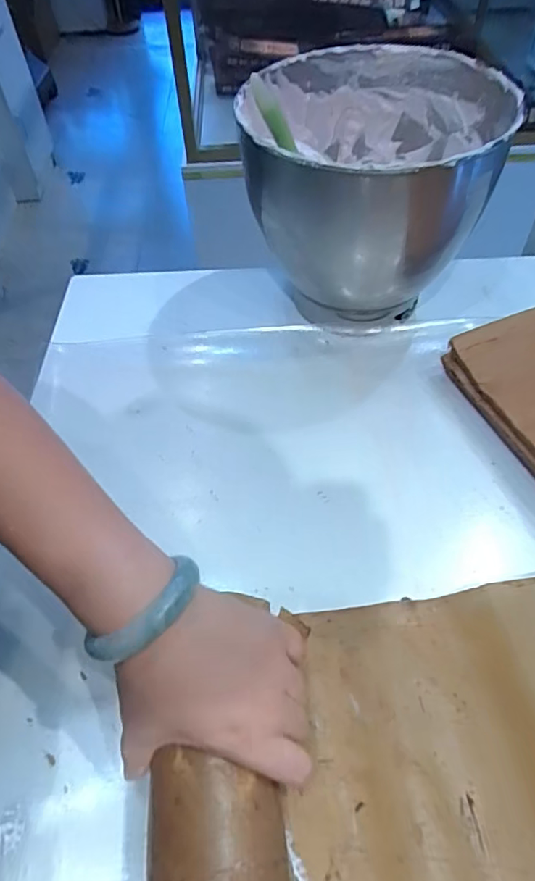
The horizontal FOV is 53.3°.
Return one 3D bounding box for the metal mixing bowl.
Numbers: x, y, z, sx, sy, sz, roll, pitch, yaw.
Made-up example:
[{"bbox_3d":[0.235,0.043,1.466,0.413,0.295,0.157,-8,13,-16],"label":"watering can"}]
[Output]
[{"bbox_3d":[0.103,-0.245,0.562,0.224,0.214,0.250,11,54,11],"label":"metal mixing bowl"}]

